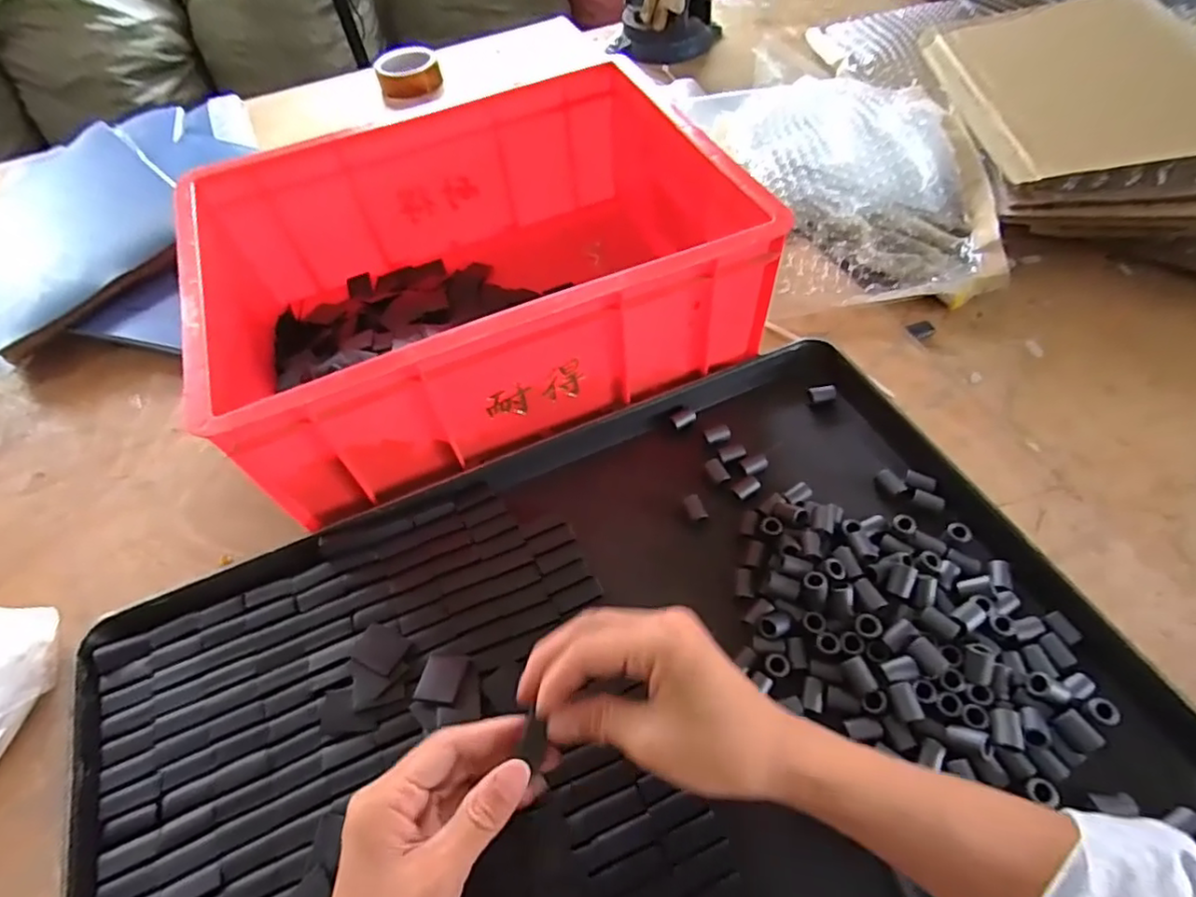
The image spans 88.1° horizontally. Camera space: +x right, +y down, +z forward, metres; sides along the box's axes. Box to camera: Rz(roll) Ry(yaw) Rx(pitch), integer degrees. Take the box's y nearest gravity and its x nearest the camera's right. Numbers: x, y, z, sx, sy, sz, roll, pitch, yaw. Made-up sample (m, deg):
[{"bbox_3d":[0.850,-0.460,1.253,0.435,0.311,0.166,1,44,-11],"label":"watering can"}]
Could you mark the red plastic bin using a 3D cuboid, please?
[{"bbox_3d":[-0.100,-0.140,0.515,0.378,0.154,0.287,-22,56,-10],"label":"red plastic bin"}]

